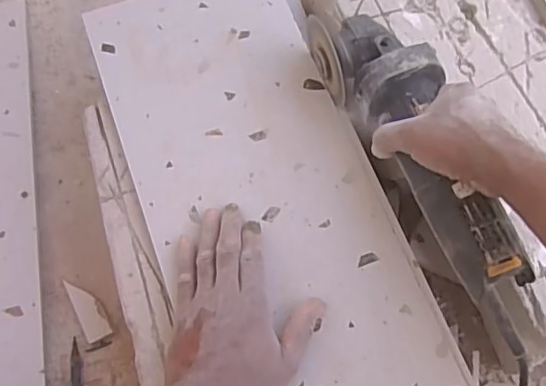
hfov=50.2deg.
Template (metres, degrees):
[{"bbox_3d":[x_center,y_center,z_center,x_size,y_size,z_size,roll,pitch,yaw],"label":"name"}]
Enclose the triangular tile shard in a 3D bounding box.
[{"bbox_3d":[-0.185,0.115,0.582,0.023,0.004,0.067,-27,72,-10],"label":"triangular tile shard"}]

